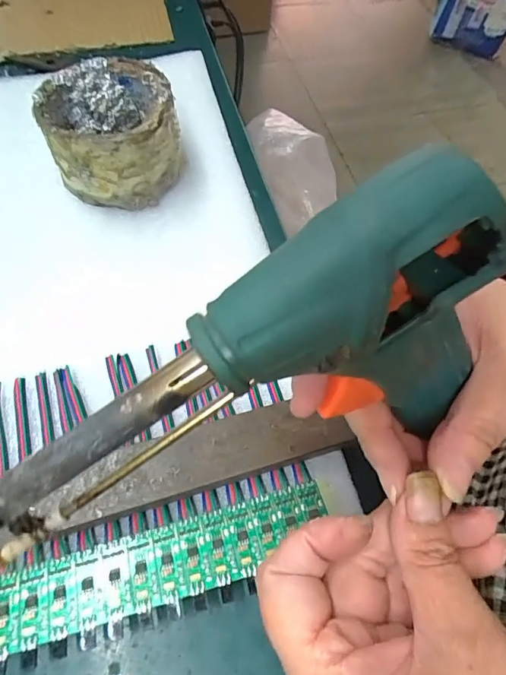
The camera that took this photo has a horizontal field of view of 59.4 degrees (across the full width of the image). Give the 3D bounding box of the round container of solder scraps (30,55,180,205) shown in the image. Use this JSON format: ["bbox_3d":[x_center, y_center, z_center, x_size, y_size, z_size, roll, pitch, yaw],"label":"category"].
[{"bbox_3d":[-0.092,-0.136,0.299,0.084,0.064,0.080,-4,61,-4],"label":"round container of solder scraps"}]

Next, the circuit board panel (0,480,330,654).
[{"bbox_3d":[-0.040,0.104,0.205,0.160,0.004,0.032,-13,55,-9],"label":"circuit board panel"}]

